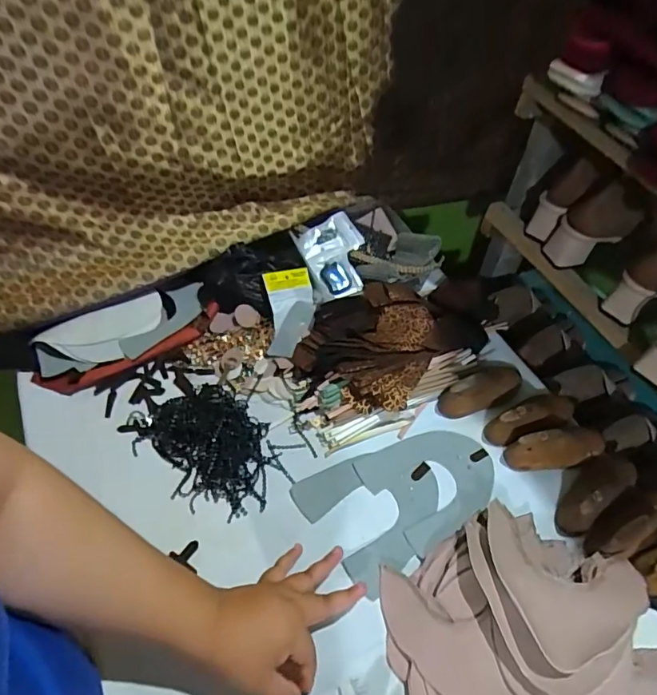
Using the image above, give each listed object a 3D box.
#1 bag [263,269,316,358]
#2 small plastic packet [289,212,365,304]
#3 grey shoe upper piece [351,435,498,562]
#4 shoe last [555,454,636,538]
[{"bbox_3d":[-0.058,-0.058,0.724,0.074,0.055,0.134,0,51,-4],"label":"bag"},{"bbox_3d":[0.009,-0.147,0.797,0.103,0.017,0.145,-19,70,-3],"label":"small plastic packet"},{"bbox_3d":[0.138,0.169,0.626,0.163,0.006,0.134,-24,55,-20],"label":"grey shoe upper piece"},{"bbox_3d":[0.333,0.175,0.606,0.144,0.052,0.049,-30,59,-25],"label":"shoe last"}]

